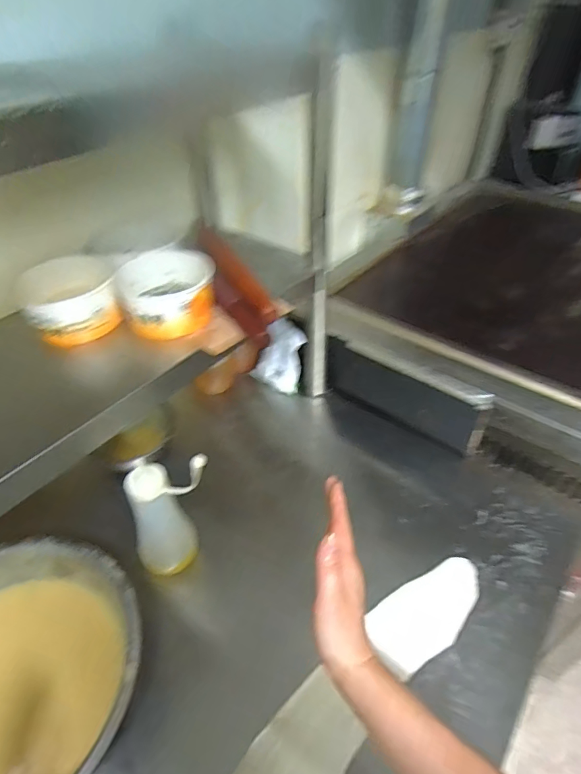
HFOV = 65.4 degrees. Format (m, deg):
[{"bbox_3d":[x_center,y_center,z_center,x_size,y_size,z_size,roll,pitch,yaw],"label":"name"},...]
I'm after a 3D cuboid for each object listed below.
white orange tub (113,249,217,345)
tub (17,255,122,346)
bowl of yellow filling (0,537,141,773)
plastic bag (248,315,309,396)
[{"bbox_3d":[-0.172,-0.130,0.639,0.128,0.068,0.127,-24,47,-23],"label":"white orange tub"},{"bbox_3d":[-0.315,-0.121,0.636,0.110,0.064,0.136,-29,49,-27],"label":"tub"},{"bbox_3d":[-0.336,0.339,0.535,0.313,0.091,0.301,-1,42,1],"label":"bowl of yellow filling"},{"bbox_3d":[-0.023,-0.065,0.951,0.112,0.127,0.070,33,52,32],"label":"plastic bag"}]

